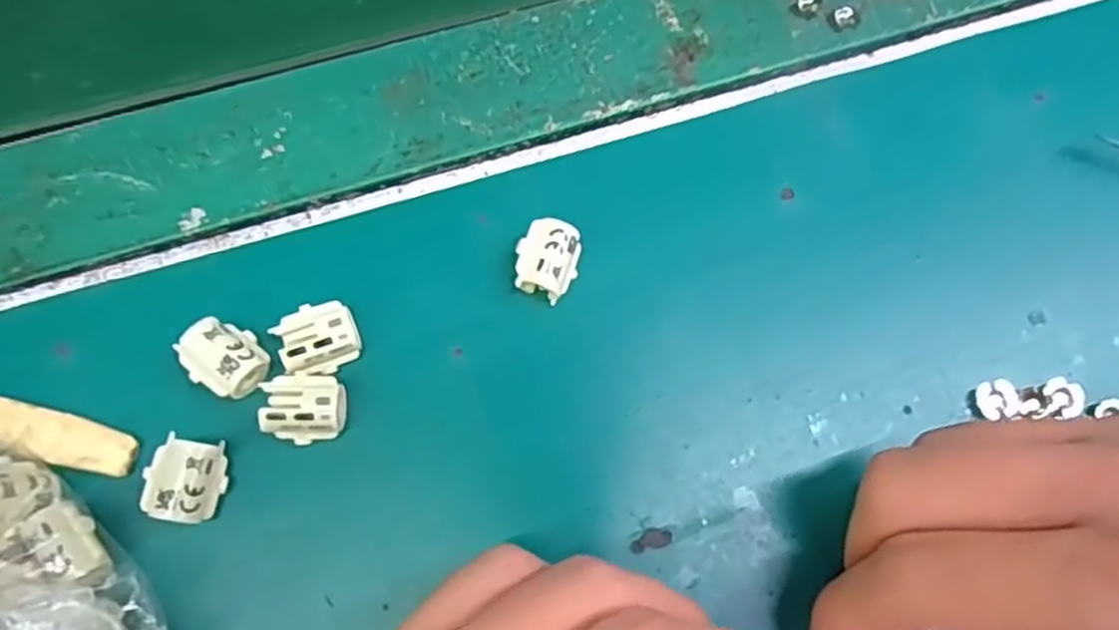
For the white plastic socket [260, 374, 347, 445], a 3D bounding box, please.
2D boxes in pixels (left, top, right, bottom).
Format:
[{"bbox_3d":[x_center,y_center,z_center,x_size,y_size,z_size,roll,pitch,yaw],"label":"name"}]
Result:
[{"bbox_3d":[-0.073,0.027,0.219,0.021,0.012,0.018,7,72,1],"label":"white plastic socket"}]

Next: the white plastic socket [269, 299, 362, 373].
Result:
[{"bbox_3d":[-0.070,0.007,0.224,0.021,0.011,0.018,-19,73,-7],"label":"white plastic socket"}]

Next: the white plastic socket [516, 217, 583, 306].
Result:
[{"bbox_3d":[-0.003,-0.016,0.235,0.018,0.014,0.023,5,72,0],"label":"white plastic socket"}]

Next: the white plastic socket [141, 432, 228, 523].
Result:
[{"bbox_3d":[-0.103,0.046,0.211,0.017,0.012,0.022,5,72,0],"label":"white plastic socket"}]

